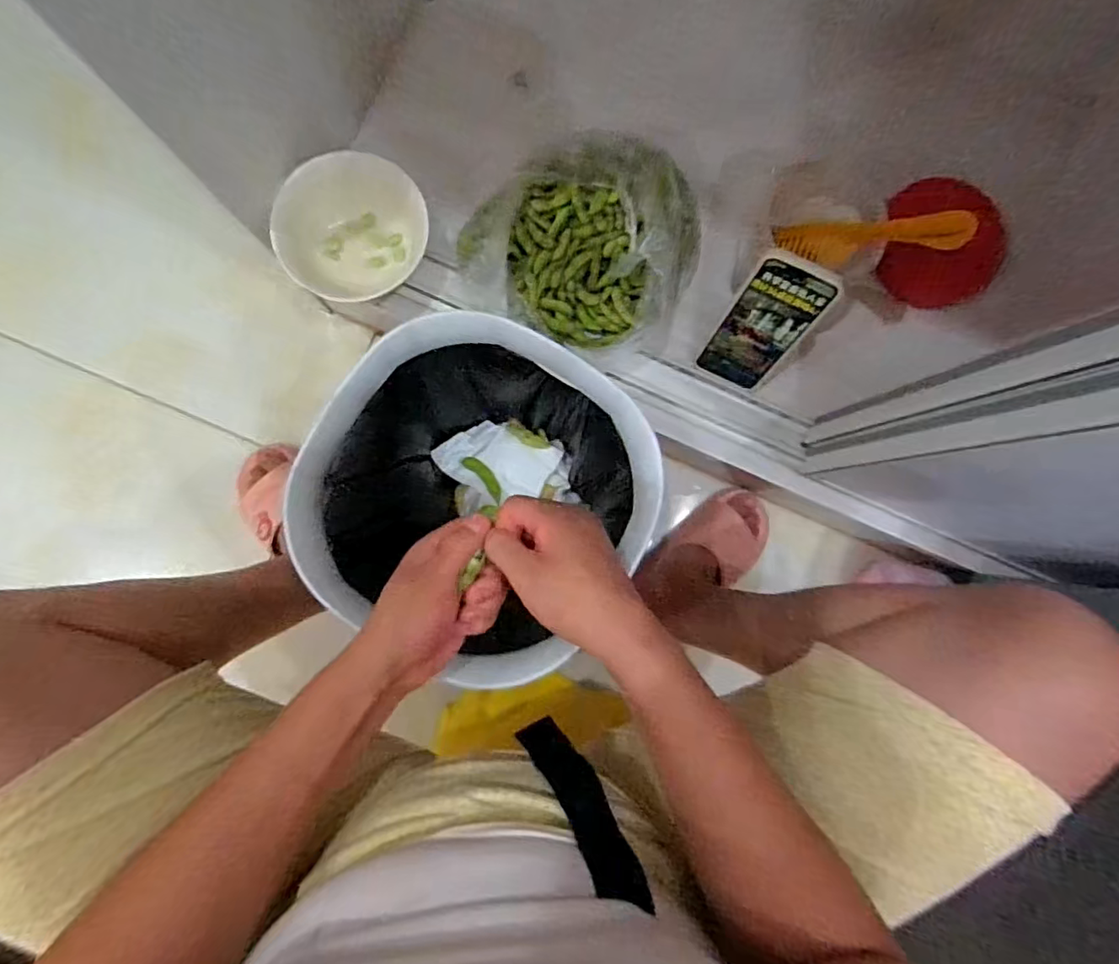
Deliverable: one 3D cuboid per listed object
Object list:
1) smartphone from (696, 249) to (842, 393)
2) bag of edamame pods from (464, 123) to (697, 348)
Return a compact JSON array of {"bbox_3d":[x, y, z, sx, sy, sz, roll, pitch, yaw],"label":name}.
[{"bbox_3d":[0.203,-0.153,0.564,0.074,0.173,0.011,23,60,-1],"label":"smartphone"},{"bbox_3d":[0.027,-0.259,0.591,0.243,0.098,0.234,22,86,-1],"label":"bag of edamame pods"}]

